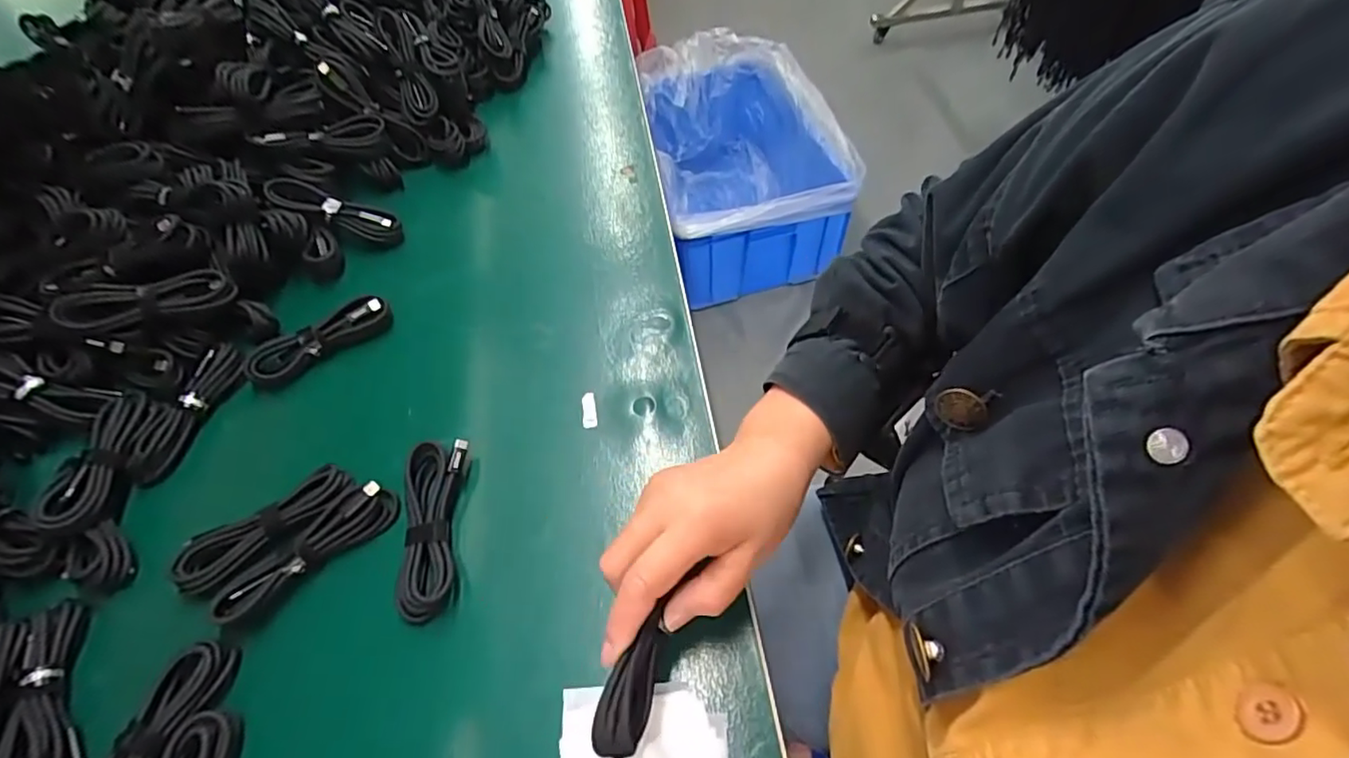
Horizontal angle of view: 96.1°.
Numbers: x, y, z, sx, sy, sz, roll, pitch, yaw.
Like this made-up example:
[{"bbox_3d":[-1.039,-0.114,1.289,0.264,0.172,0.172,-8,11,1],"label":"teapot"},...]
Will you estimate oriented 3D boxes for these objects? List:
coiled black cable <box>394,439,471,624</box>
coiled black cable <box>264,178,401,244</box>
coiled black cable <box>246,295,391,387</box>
[{"bbox_3d":[-0.156,0.094,0.390,0.035,0.021,0.114,-5,56,1],"label":"coiled black cable"},{"bbox_3d":[-0.298,-0.150,0.535,0.110,0.015,0.029,20,56,-12],"label":"coiled black cable"},{"bbox_3d":[-0.281,-0.031,0.481,0.109,0.027,0.026,-32,59,-17],"label":"coiled black cable"}]

